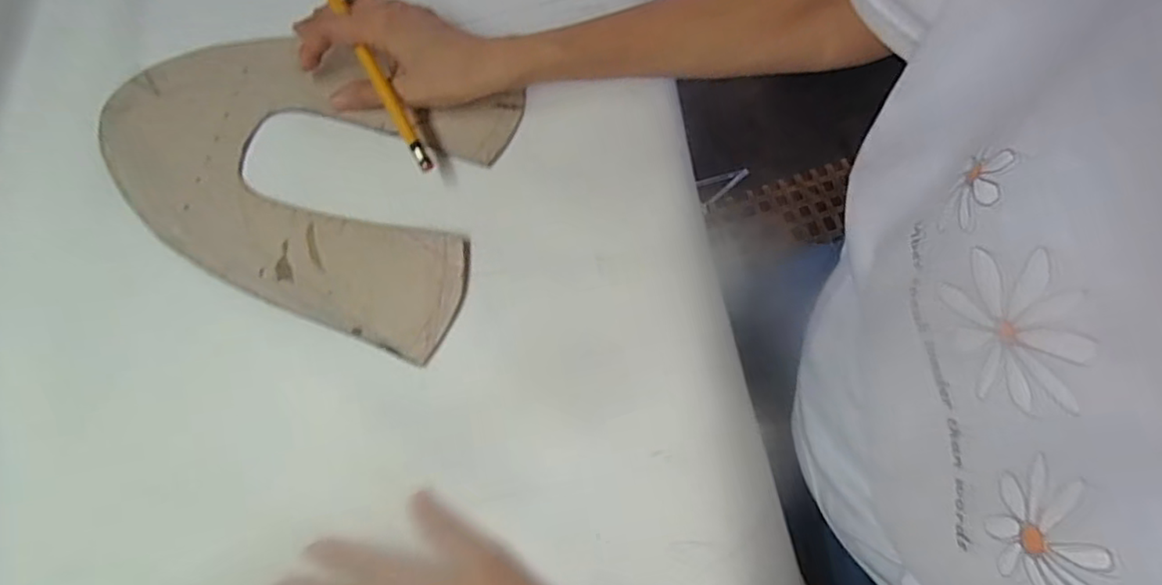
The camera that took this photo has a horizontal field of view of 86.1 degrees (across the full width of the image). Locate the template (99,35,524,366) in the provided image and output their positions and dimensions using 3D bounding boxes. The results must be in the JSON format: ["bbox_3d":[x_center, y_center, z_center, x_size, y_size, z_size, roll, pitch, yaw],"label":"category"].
[{"bbox_3d":[-0.198,-0.080,0.426,0.272,0.006,0.186,15,78,4],"label":"template"}]

